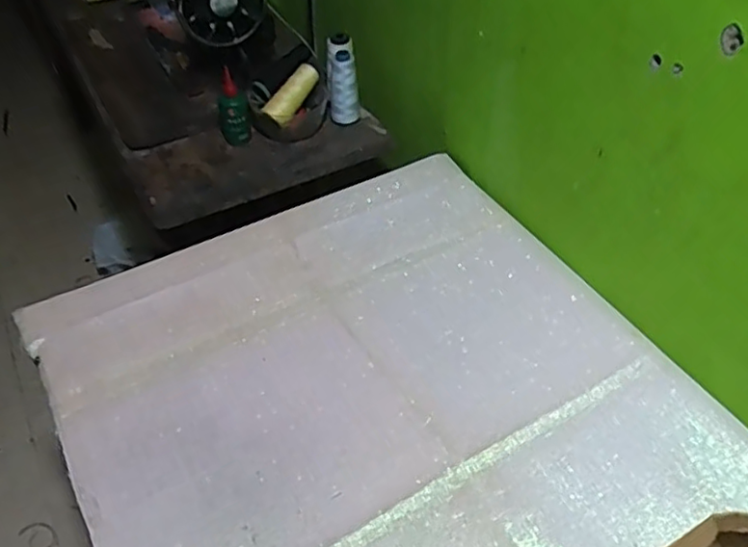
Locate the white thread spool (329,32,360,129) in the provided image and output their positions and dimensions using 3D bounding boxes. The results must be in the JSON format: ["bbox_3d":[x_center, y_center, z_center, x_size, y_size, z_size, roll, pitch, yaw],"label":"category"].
[{"bbox_3d":[-0.049,-0.300,1.000,0.044,0.134,0.040,-5,24,-3],"label":"white thread spool"}]

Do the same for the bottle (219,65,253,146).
[{"bbox_3d":[-0.212,-0.247,0.964,0.046,0.108,0.040,-5,46,-3],"label":"bottle"}]

